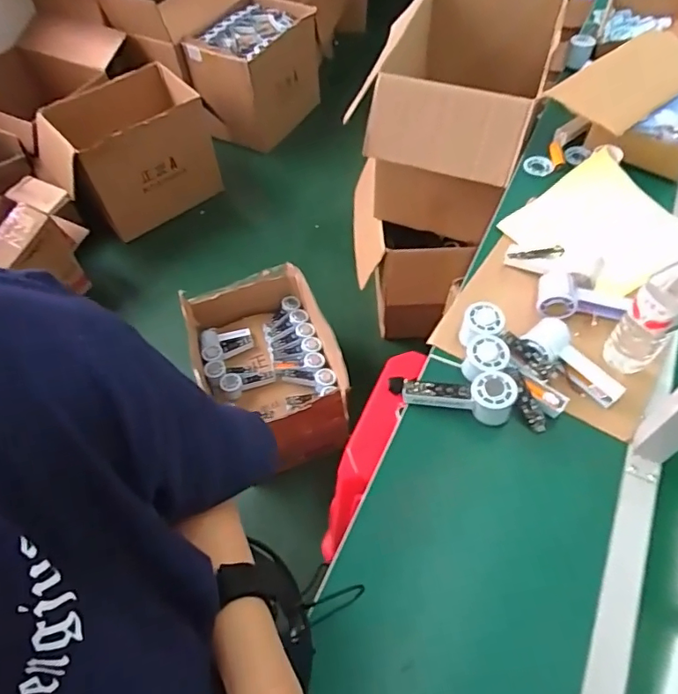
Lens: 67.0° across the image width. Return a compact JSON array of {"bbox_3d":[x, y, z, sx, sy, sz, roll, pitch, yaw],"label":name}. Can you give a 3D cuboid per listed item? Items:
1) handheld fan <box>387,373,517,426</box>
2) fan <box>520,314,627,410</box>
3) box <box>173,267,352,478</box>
[{"bbox_3d":[0.163,0.070,0.716,0.153,0.050,0.066,4,56,6],"label":"handheld fan"},{"bbox_3d":[0.338,0.023,0.738,0.065,0.042,0.146,-36,61,-20],"label":"fan"},{"bbox_3d":[-0.185,0.058,1.457,0.374,0.249,0.510,-17,56,-9],"label":"box"}]

